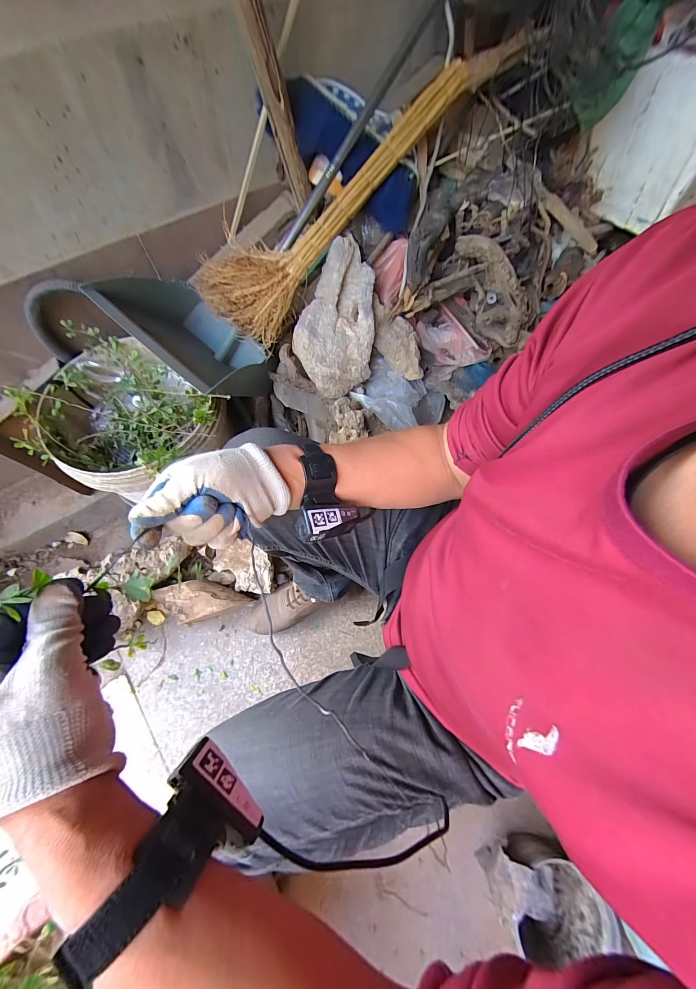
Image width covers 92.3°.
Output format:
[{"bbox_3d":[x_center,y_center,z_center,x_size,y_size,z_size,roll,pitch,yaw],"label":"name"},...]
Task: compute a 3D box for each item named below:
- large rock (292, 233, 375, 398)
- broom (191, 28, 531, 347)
[{"bbox_3d":[-0.026,-0.326,0.641,0.143,0.060,0.266,1,95,2],"label":"large rock"},{"bbox_3d":[0.011,-0.552,0.606,0.658,0.074,0.216,-37,70,10],"label":"broom"}]

